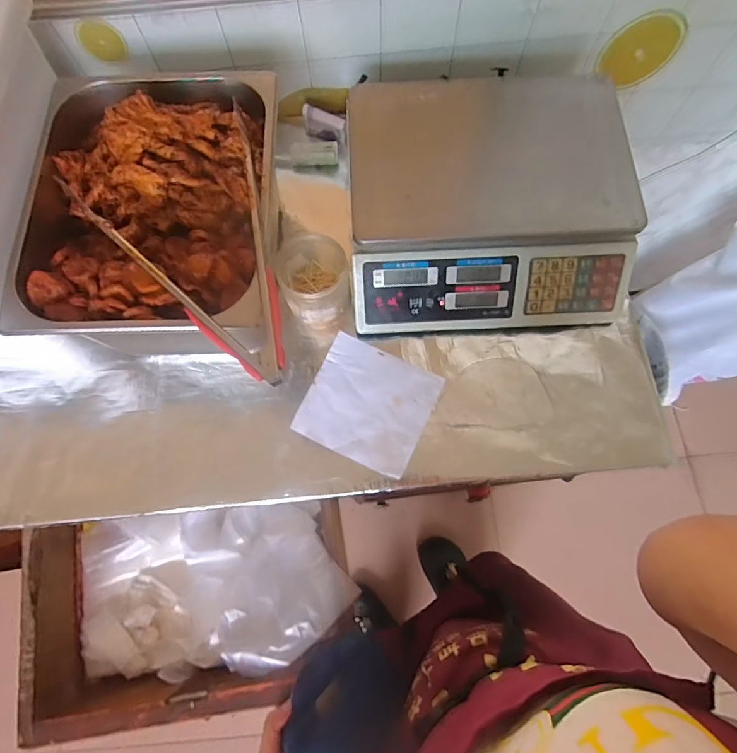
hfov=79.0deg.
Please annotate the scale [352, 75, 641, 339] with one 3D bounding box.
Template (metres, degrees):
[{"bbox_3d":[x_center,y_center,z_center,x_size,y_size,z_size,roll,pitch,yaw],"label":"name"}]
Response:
[{"bbox_3d":[0.145,-0.221,0.569,0.327,0.114,0.305,-2,73,1],"label":"scale"}]

